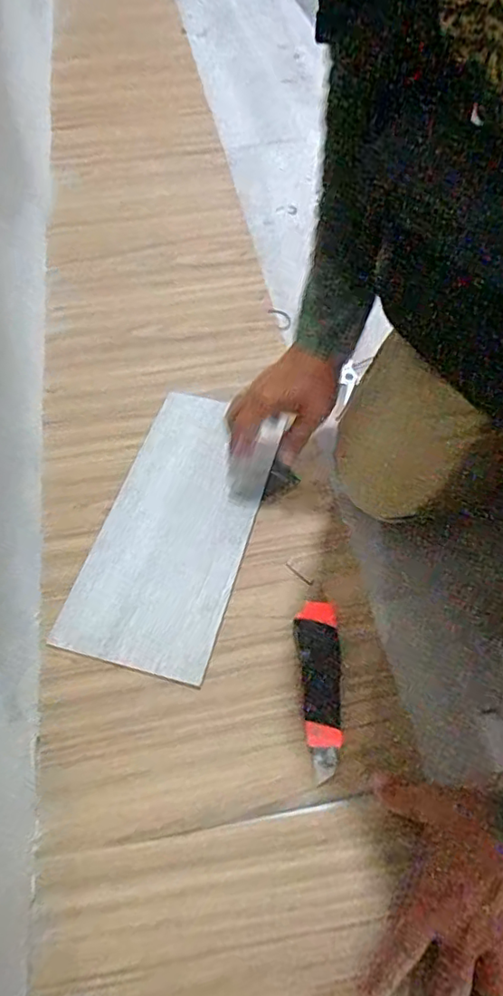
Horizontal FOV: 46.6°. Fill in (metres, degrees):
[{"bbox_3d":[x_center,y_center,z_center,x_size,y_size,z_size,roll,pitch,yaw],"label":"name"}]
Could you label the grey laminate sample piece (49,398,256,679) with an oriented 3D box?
[{"bbox_3d":[-0.076,0.021,0.616,0.145,0.015,0.318,12,58,11],"label":"grey laminate sample piece"}]

